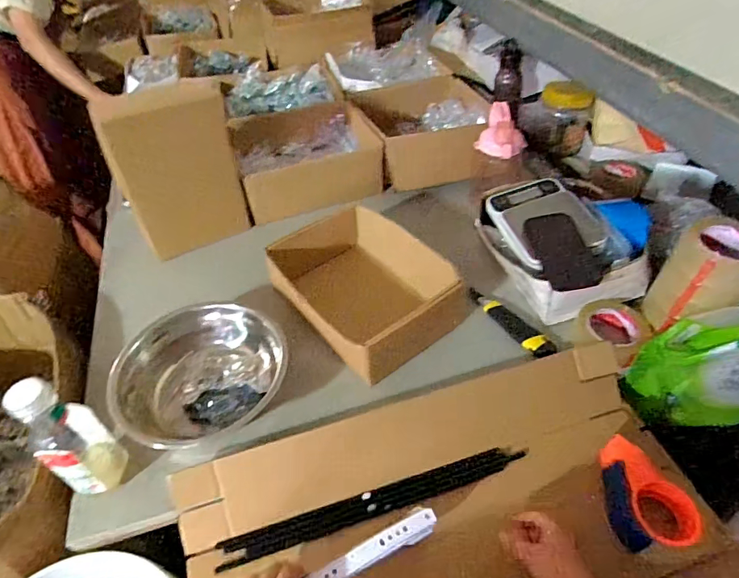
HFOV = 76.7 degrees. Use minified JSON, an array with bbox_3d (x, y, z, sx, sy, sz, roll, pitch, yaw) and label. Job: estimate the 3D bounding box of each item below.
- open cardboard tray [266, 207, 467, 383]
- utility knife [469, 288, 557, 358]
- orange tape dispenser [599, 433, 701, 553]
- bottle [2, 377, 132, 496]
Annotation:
[{"bbox_3d":[-0.027,-0.007,0.814,0.227,0.095,0.310,-32,53,-26],"label":"open cardboard tray"},{"bbox_3d":[0.241,0.049,0.805,0.032,0.035,0.183,-24,50,-21],"label":"utility knife"},{"bbox_3d":[0.368,0.271,0.615,0.095,0.064,0.136,-1,46,1],"label":"orange tape dispenser"},{"bbox_3d":[-0.366,0.182,0.573,0.070,0.219,0.067,29,53,26],"label":"bottle"}]

